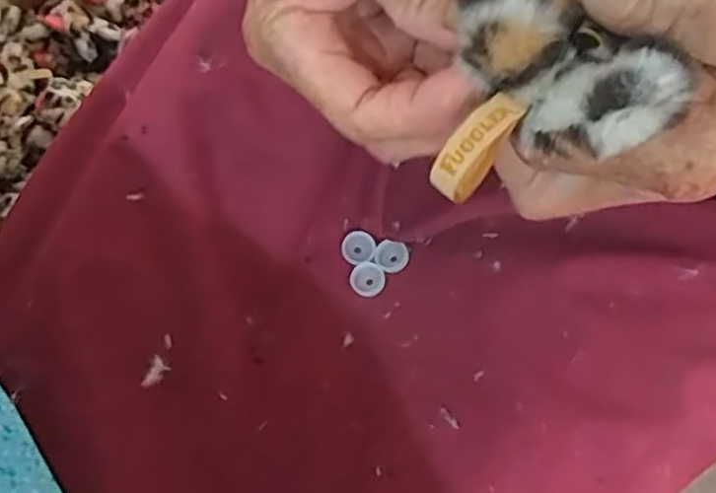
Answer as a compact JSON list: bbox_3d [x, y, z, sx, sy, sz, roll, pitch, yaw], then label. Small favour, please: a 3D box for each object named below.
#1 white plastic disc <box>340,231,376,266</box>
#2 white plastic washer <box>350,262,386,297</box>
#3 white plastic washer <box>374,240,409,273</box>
[{"bbox_3d":[0.000,0.001,0.340,0.017,0.004,0.017,0,73,0],"label":"white plastic disc"},{"bbox_3d":[0.005,0.016,0.333,0.016,0.004,0.017,0,73,0],"label":"white plastic washer"},{"bbox_3d":[0.016,0.005,0.334,0.017,0.007,0.015,3,72,19],"label":"white plastic washer"}]

